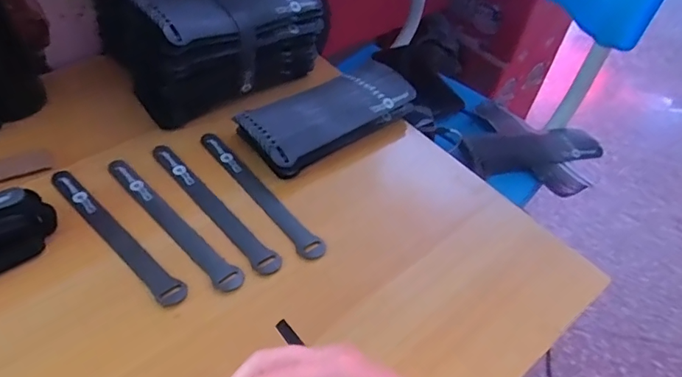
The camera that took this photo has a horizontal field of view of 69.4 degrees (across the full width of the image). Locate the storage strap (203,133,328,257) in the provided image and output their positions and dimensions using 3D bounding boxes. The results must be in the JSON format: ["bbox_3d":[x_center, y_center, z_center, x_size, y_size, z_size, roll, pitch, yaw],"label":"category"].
[{"bbox_3d":[-0.085,0.000,0.507,0.025,0.008,0.205,-34,58,-20],"label":"storage strap"}]

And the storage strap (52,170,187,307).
[{"bbox_3d":[-0.212,0.038,0.458,0.205,0.004,0.023,38,56,24],"label":"storage strap"}]

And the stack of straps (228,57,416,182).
[{"bbox_3d":[-0.011,-0.092,0.570,0.229,0.037,0.095,-34,60,-30],"label":"stack of straps"}]

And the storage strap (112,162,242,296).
[{"bbox_3d":[-0.163,0.027,0.472,0.024,0.004,0.204,-34,60,-30],"label":"storage strap"}]

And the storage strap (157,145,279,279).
[{"bbox_3d":[-0.130,0.013,0.490,0.023,0.004,0.208,-31,59,-29],"label":"storage strap"}]

